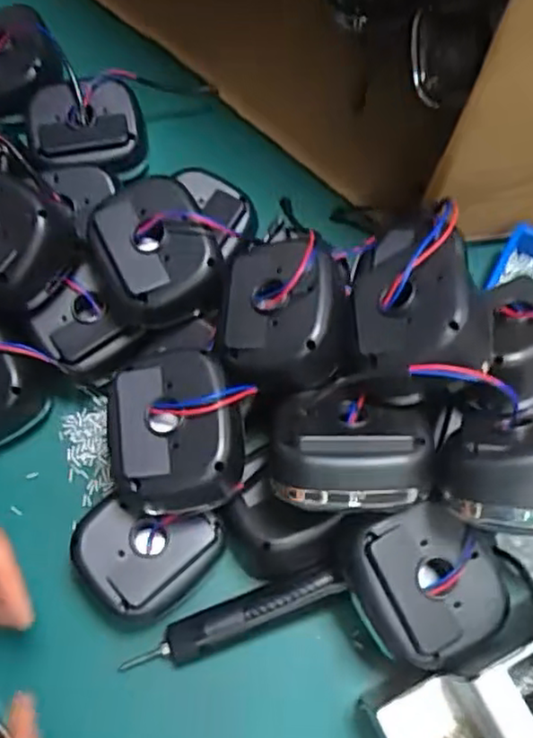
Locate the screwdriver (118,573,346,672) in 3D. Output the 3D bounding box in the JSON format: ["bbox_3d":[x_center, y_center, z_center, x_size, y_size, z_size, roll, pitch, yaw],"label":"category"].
[{"bbox_3d":[-0.028,0.201,0.528,0.181,0.028,0.032,-21,70,-8],"label":"screwdriver"}]

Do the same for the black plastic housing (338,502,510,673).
[{"bbox_3d":[0.115,0.153,0.481,0.096,0.053,0.109,-26,81,-4],"label":"black plastic housing"}]

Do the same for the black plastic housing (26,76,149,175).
[{"bbox_3d":[-0.182,-0.241,0.662,0.114,0.038,0.093,-10,69,-4],"label":"black plastic housing"}]

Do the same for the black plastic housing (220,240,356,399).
[{"bbox_3d":[0.007,-0.045,0.515,0.107,0.054,0.120,-10,61,21],"label":"black plastic housing"}]

